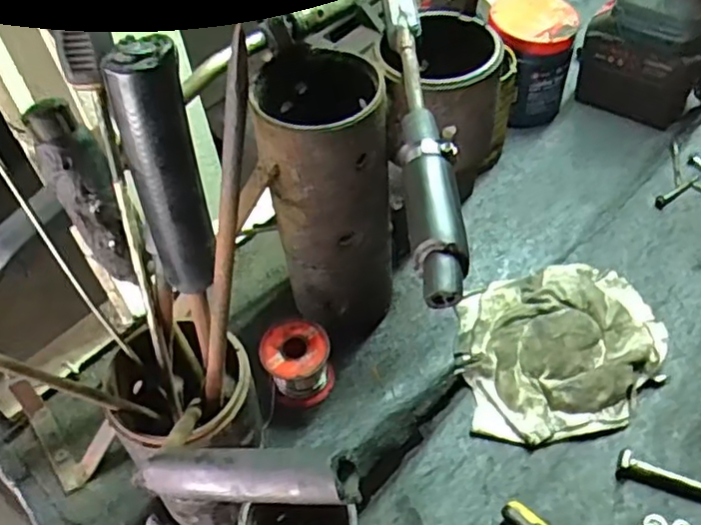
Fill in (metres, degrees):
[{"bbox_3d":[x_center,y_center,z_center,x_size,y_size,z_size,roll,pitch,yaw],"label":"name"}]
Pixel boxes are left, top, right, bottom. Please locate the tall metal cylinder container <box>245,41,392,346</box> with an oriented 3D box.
[{"bbox_3d":[-0.012,-0.038,0.511,0.084,0.231,0.097,-7,52,0],"label":"tall metal cylinder container"}]

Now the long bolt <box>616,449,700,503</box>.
[{"bbox_3d":[0.249,0.162,0.482,0.098,0.018,0.018,15,55,17],"label":"long bolt"}]

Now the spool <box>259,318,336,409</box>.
[{"bbox_3d":[-0.041,0.082,0.531,0.051,0.061,0.050,-3,52,3],"label":"spool"}]

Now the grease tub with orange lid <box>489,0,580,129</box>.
[{"bbox_3d":[0.188,-0.211,0.696,0.083,0.121,0.079,-3,52,3],"label":"grease tub with orange lid"}]

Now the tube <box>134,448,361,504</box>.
[{"bbox_3d":[-0.040,0.074,0.225,0.088,0.014,0.017,-7,49,25],"label":"tube"}]

